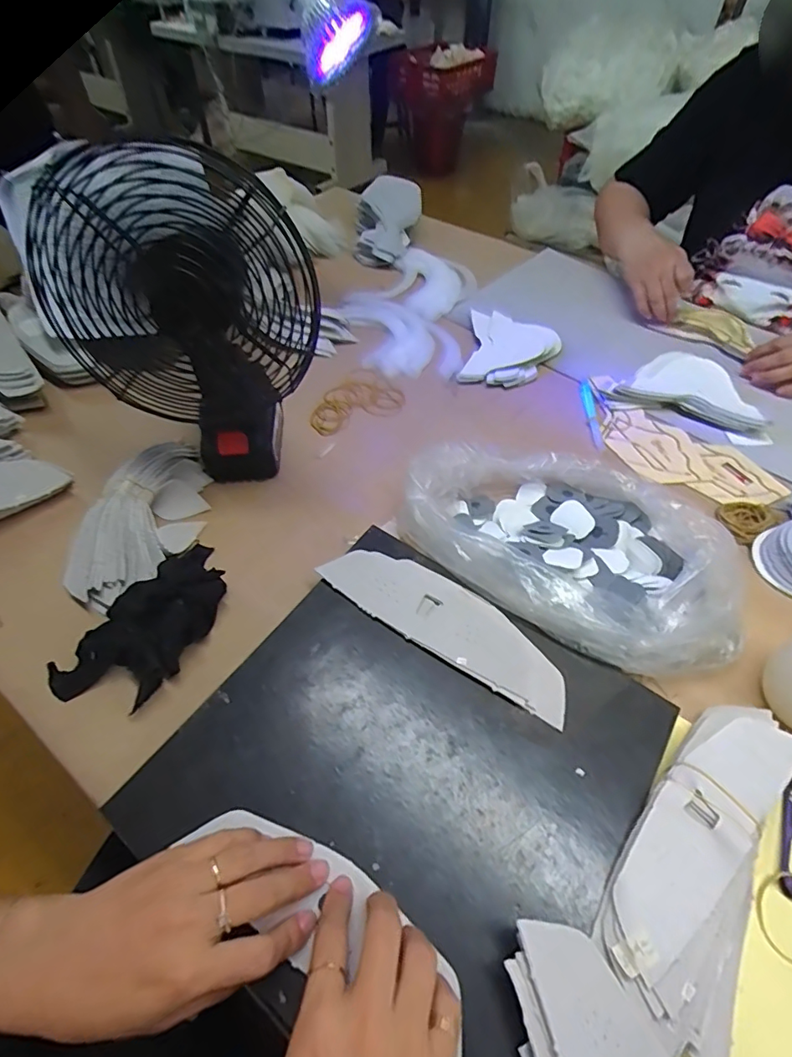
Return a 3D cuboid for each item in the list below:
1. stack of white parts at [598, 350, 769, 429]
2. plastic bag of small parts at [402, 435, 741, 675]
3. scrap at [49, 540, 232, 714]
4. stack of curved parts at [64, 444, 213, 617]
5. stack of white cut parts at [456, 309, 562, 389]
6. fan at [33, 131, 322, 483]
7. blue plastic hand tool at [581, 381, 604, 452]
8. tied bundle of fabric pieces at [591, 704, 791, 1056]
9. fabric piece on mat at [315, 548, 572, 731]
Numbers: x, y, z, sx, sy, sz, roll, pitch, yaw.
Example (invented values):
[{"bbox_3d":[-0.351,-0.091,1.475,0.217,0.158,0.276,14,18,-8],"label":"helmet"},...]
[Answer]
[{"bbox_3d":[0.369,-0.176,0.651,0.181,0.040,0.103,21,55,16],"label":"stack of white parts"},{"bbox_3d":[0.159,0.009,0.476,0.307,0.060,0.187,30,58,21],"label":"plastic bag of small parts"},{"bbox_3d":[-0.206,0.075,0.429,0.090,0.050,0.168,28,57,20],"label":"scrap"},{"bbox_3d":[-0.247,-0.015,0.500,0.094,0.052,0.188,10,53,8],"label":"stack of curved parts"},{"bbox_3d":[0.159,-0.244,0.711,0.121,0.035,0.148,13,48,7],"label":"stack of white cut parts"},{"bbox_3d":[-0.178,-0.198,0.491,0.192,0.307,0.207,-5,53,-3],"label":"fan"},{"bbox_3d":[0.244,-0.145,0.640,0.015,0.007,0.133,4,53,4],"label":"blue plastic hand tool"},{"bbox_3d":[0.205,0.208,0.339,0.085,0.035,0.217,31,58,22],"label":"tied bundle of fabric pieces"},{"bbox_3d":[0.041,0.074,0.434,0.223,0.008,0.068,29,55,20],"label":"fabric piece on mat"}]

